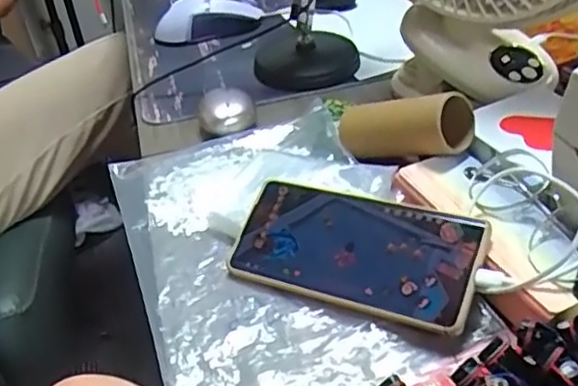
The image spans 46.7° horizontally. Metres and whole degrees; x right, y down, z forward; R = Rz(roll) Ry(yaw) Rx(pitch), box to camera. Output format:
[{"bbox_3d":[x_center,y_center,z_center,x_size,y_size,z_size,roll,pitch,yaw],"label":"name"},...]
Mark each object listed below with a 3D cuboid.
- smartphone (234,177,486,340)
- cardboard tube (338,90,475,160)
[{"bbox_3d":[0.040,0.035,0.430,0.162,0.006,0.075,12,65,28],"label":"smartphone"},{"bbox_3d":[0.082,-0.053,0.503,0.108,0.046,0.043,-1,34,35],"label":"cardboard tube"}]

